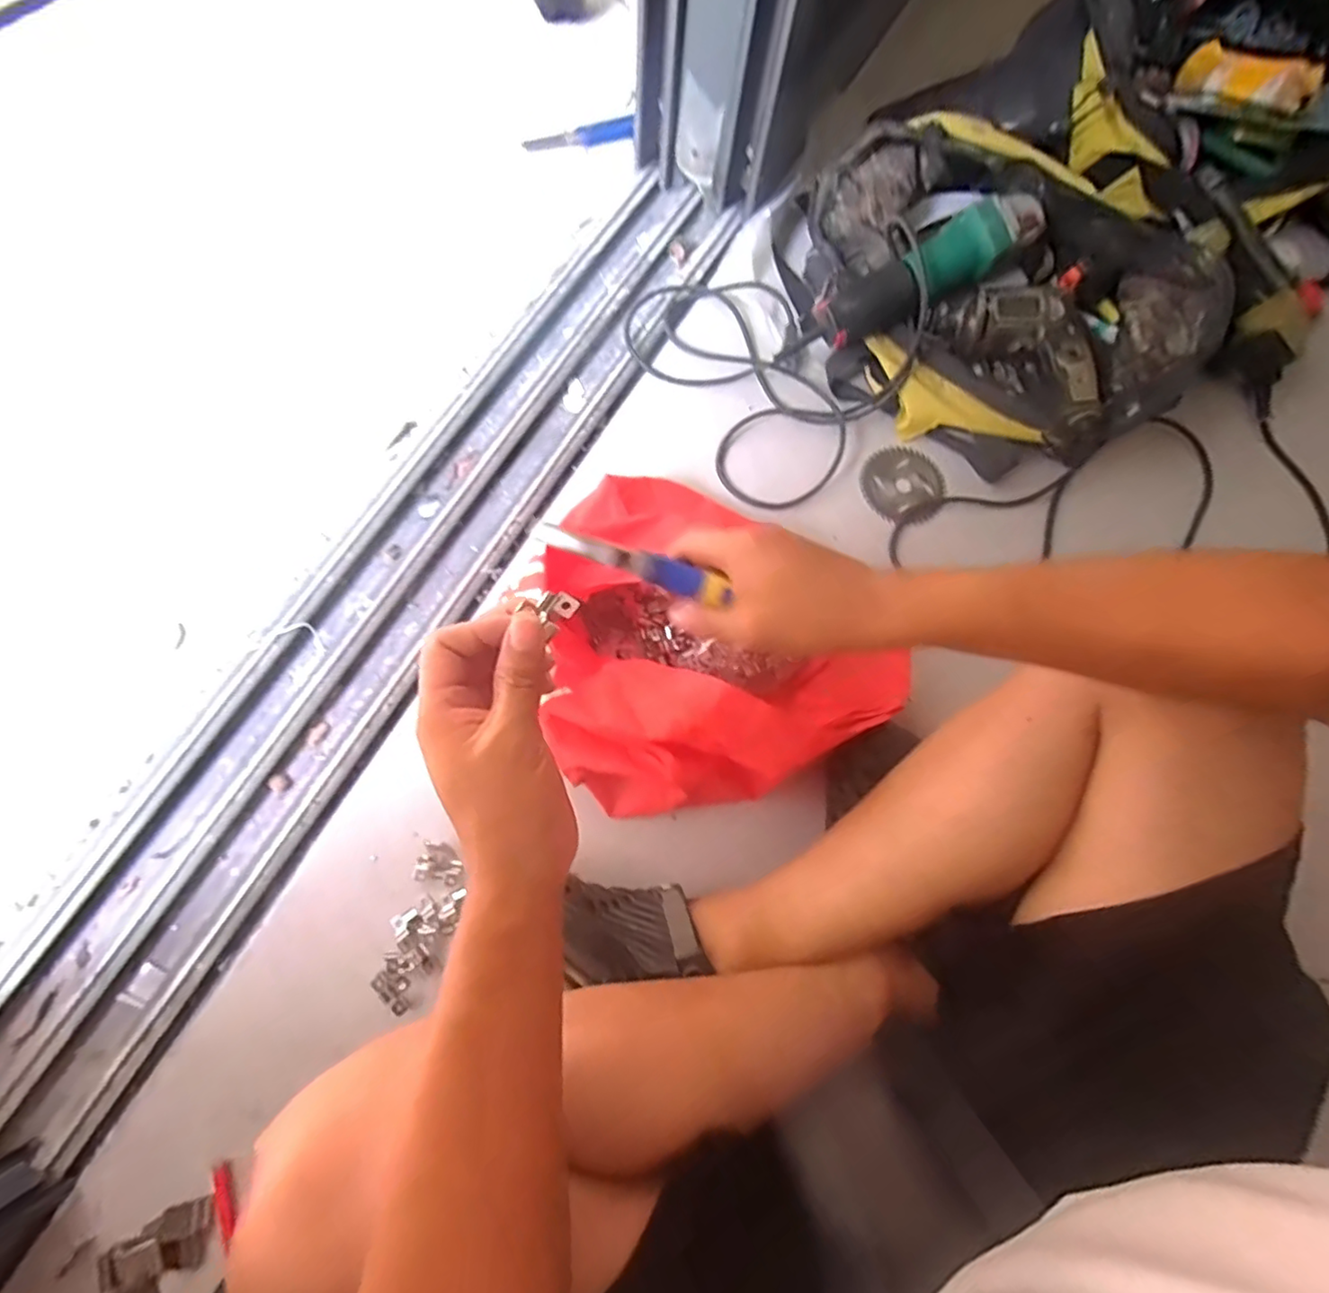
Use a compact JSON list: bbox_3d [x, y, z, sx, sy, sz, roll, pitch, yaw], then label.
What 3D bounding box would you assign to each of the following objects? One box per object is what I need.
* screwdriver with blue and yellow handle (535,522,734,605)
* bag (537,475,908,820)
[{"bbox_3d":[-0.018,-0.050,0.356,0.113,0.012,0.017,17,74,-11],"label":"screwdriver with blue and yellow handle"},{"bbox_3d":[-0.001,-0.008,0.570,0.267,0.142,0.325,-29,79,-11],"label":"bag"}]

